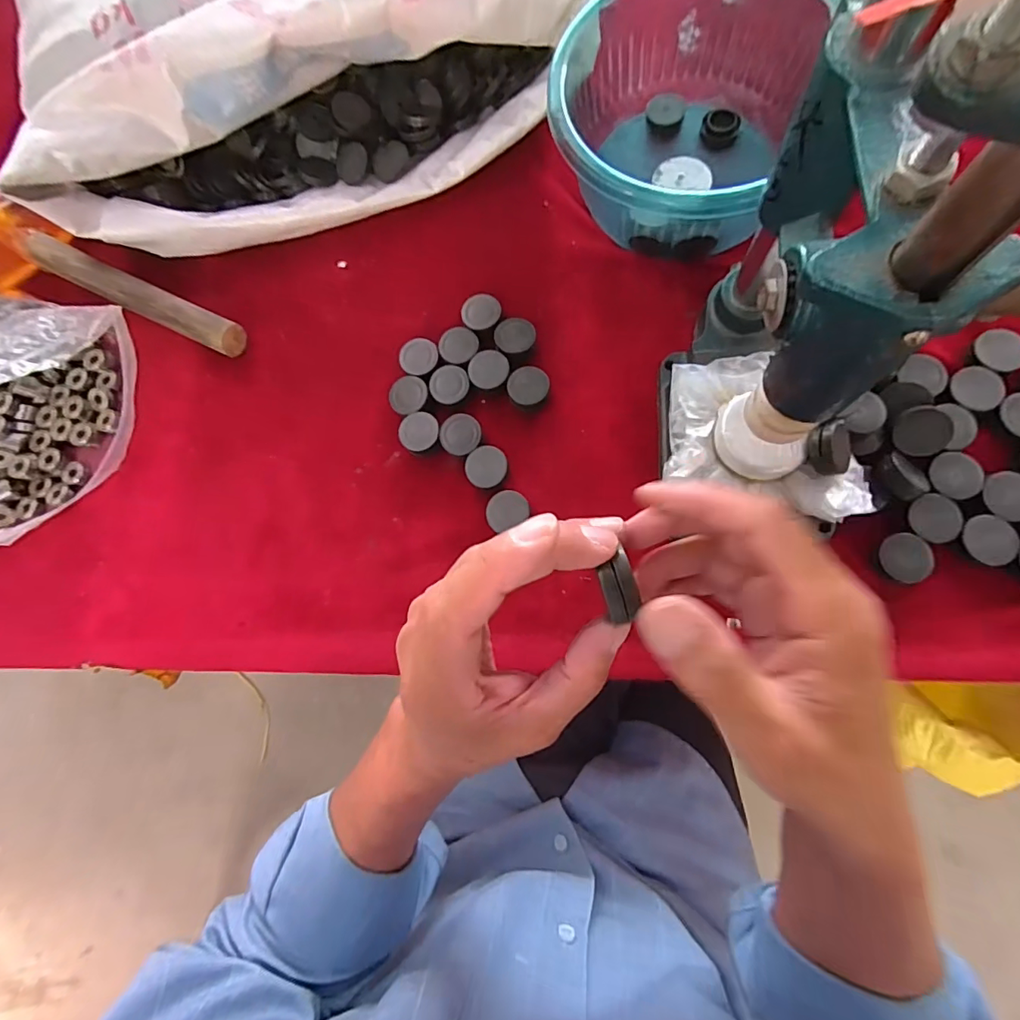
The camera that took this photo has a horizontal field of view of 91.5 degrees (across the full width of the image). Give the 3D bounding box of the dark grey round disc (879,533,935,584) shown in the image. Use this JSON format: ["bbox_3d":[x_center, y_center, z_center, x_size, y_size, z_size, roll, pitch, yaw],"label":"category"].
[{"bbox_3d":[0.269,0.033,0.338,0.030,0.005,0.034,-25,75,2],"label":"dark grey round disc"}]

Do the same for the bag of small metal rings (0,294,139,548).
[{"bbox_3d":[-0.485,-0.096,0.428,0.247,0.109,0.231,16,81,13],"label":"bag of small metal rings"}]

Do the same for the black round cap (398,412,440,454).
[{"bbox_3d":[-0.074,-0.064,0.401,0.031,0.009,0.035,-29,75,1],"label":"black round cap"}]

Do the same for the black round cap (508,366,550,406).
[{"bbox_3d":[0.015,-0.100,0.400,0.032,0.005,0.031,-2,77,8],"label":"black round cap"}]

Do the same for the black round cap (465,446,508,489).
[{"bbox_3d":[-0.018,-0.034,0.386,0.032,0.005,0.032,-2,77,8],"label":"black round cap"}]

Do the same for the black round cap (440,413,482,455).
[{"bbox_3d":[-0.039,-0.060,0.393,0.032,0.004,0.034,-2,77,8],"label":"black round cap"}]

